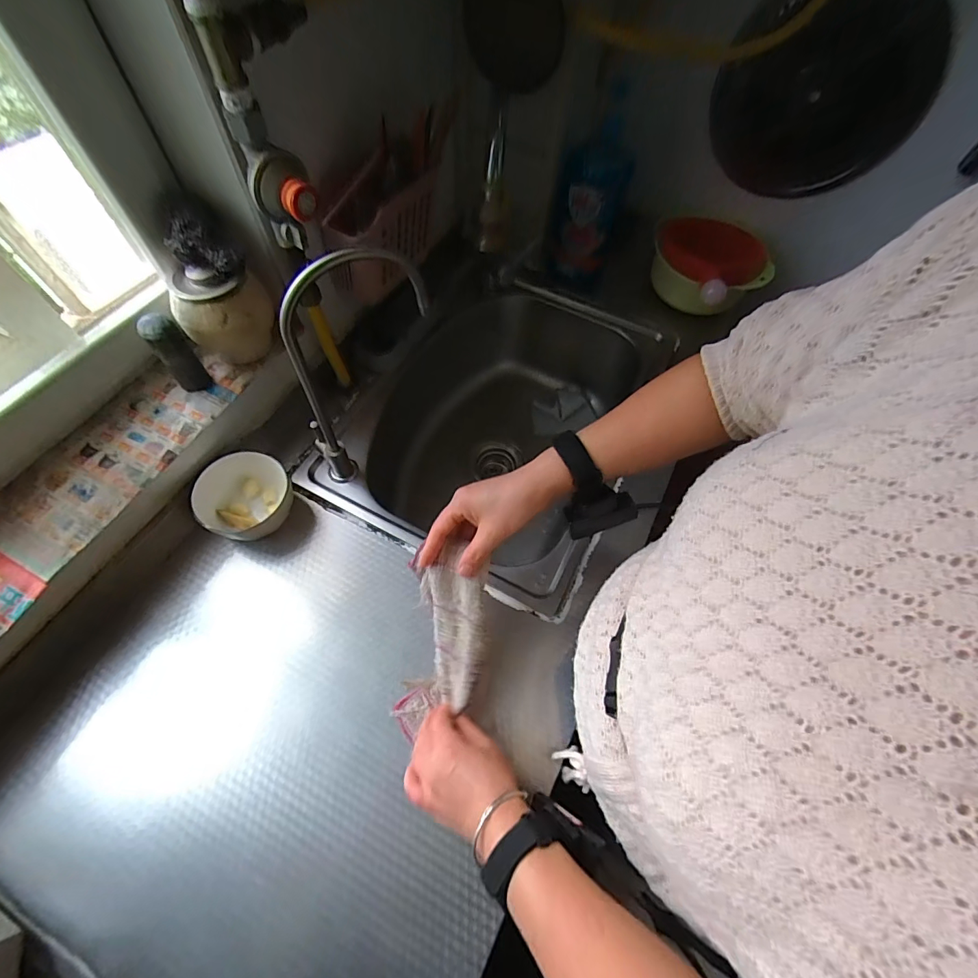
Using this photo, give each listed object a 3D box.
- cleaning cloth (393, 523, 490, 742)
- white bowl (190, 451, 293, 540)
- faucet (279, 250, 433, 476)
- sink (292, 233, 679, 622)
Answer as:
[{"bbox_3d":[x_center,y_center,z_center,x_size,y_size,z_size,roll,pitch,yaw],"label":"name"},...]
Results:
[{"bbox_3d":[-0.044,0.161,0.481,0.082,0.052,0.219,11,100,3],"label":"cleaning cloth"},{"bbox_3d":[-0.326,0.010,0.589,0.118,0.065,0.114,2,61,-3],"label":"white bowl"},{"bbox_3d":[-0.151,-0.139,0.531,0.163,0.318,0.052,-28,66,-18],"label":"faucet"},{"bbox_3d":[0.018,-0.091,0.837,0.442,0.267,0.590,25,63,10],"label":"sink"}]

